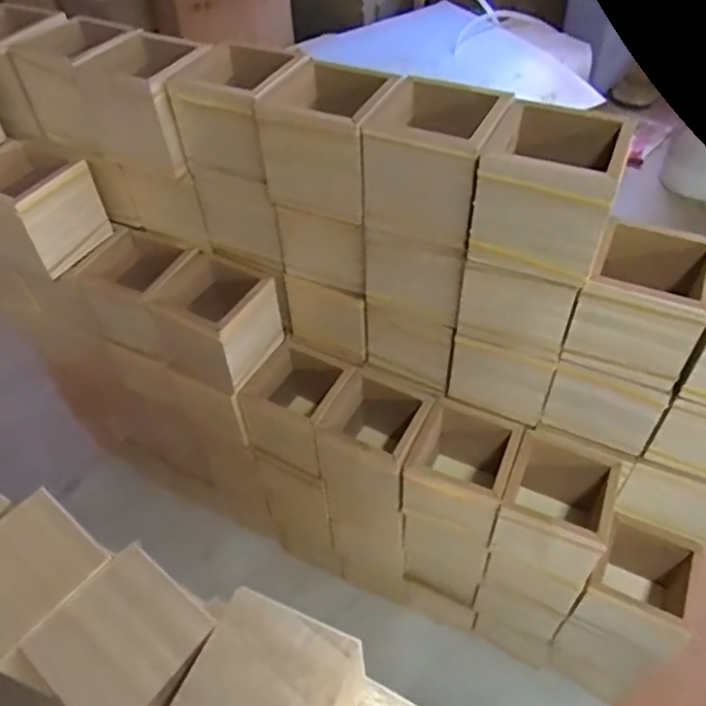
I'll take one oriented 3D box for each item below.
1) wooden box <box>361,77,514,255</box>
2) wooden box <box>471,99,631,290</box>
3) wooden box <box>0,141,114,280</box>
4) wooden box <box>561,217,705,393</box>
[{"bbox_3d":[0.069,-0.153,0.497,0.092,0.093,0.091,20,53,19],"label":"wooden box"},{"bbox_3d":[0.143,-0.116,0.455,0.098,0.091,0.086,16,52,16],"label":"wooden box"},{"bbox_3d":[-0.322,-0.147,0.641,0.100,0.102,0.097,20,53,18],"label":"wooden box"},{"bbox_3d":[0.234,-0.043,0.505,0.091,0.085,0.091,20,53,19],"label":"wooden box"}]

